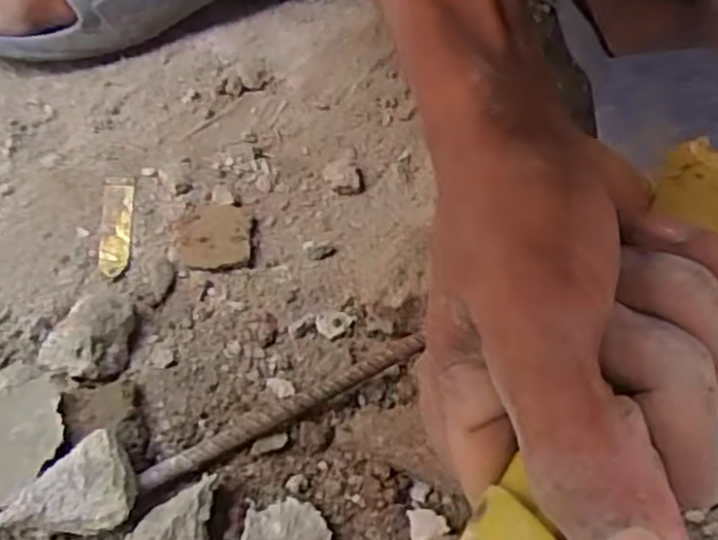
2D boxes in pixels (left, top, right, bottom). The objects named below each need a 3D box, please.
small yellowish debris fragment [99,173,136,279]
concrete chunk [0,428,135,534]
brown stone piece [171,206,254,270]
[{"bbox_3d":[-0.121,-0.023,0.379,0.016,0.006,0.063,-3,56,-7],"label":"small yellowish debris fragment"},{"bbox_3d":[-0.104,0.079,0.278,0.042,0.020,0.032,-6,56,-9],"label":"concrete chunk"},{"bbox_3d":[-0.073,-0.017,0.376,0.038,0.008,0.038,1,55,-4],"label":"brown stone piece"}]

